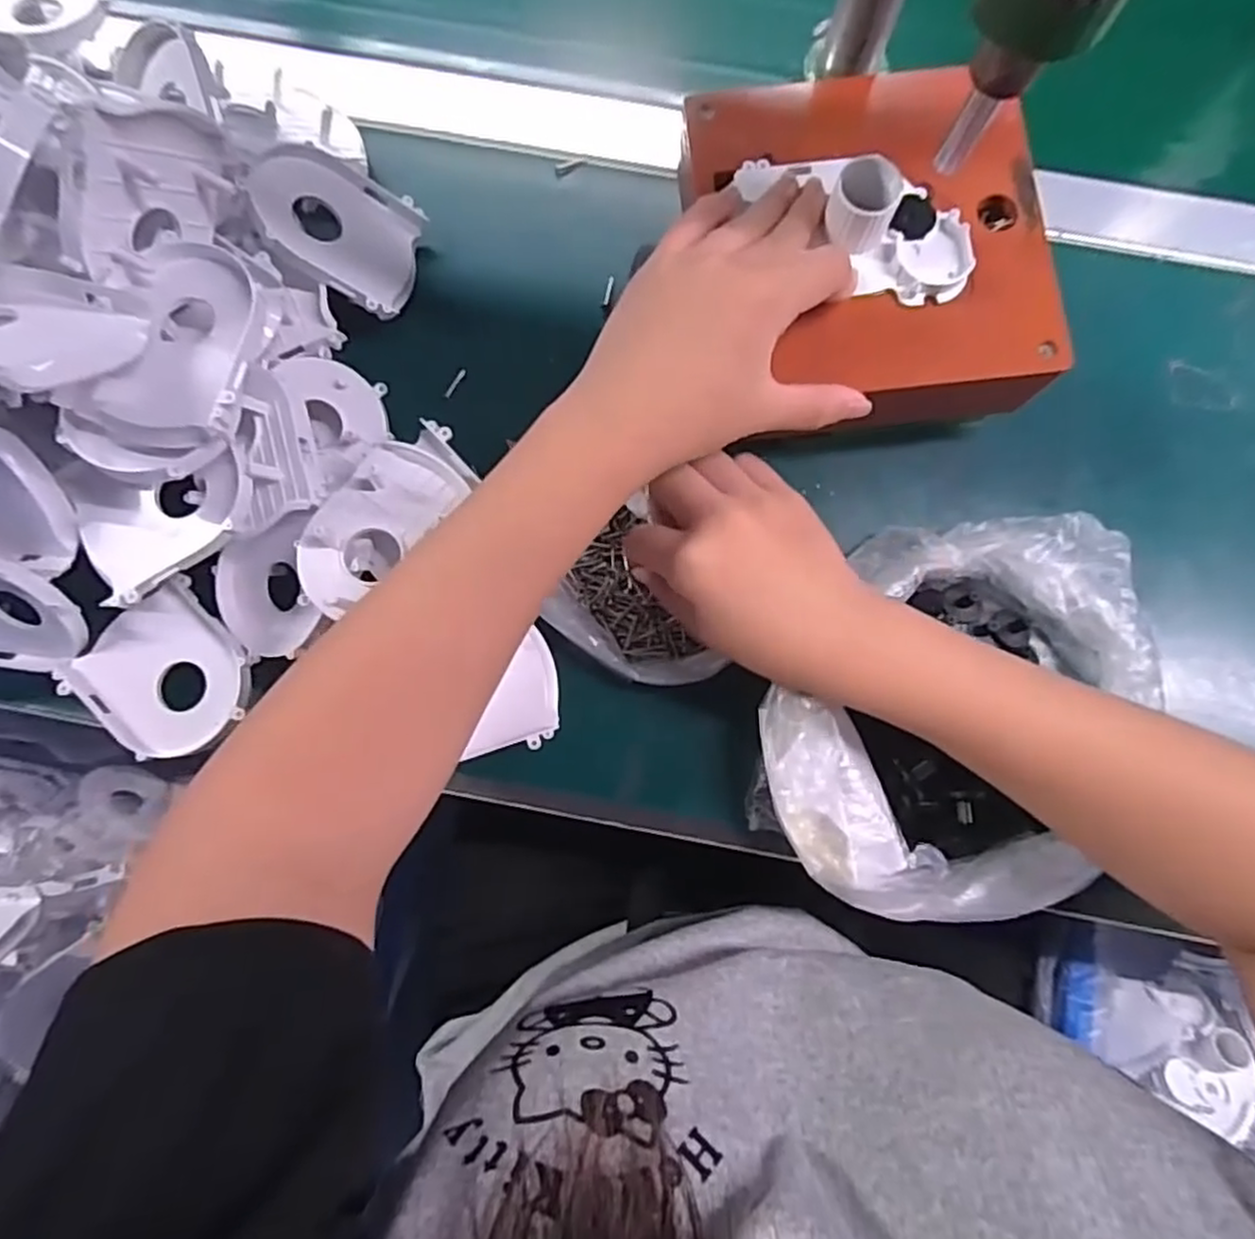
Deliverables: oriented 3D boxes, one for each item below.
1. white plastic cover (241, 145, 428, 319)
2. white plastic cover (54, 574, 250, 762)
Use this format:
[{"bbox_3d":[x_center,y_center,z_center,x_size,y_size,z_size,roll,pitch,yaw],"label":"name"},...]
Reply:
[{"bbox_3d":[-0.143,-0.197,0.355,0.080,0.011,0.072,27,62,-34],"label":"white plastic cover"},{"bbox_3d":[-0.217,0.027,0.334,0.070,0.013,0.073,-38,84,-5],"label":"white plastic cover"}]

